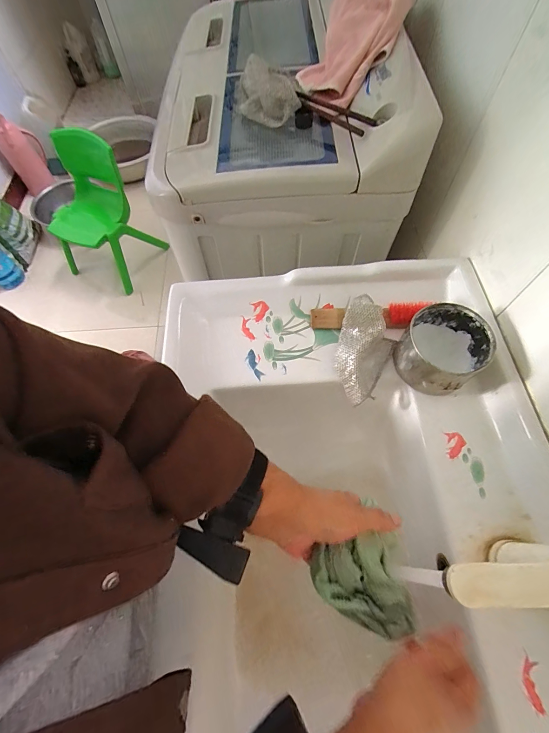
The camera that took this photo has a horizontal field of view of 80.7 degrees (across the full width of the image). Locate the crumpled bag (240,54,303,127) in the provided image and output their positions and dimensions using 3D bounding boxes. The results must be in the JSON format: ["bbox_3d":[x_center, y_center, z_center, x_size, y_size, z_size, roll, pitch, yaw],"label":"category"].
[{"bbox_3d":[-0.012,-0.435,0.516,0.104,0.073,0.034,24,66,14],"label":"crumpled bag"}]

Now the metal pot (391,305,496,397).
[{"bbox_3d":[0.221,-0.017,0.440,0.105,0.088,0.101,-39,68,-16],"label":"metal pot"}]

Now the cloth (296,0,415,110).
[{"bbox_3d":[0.121,-0.540,0.539,0.166,0.041,0.194,36,106,31],"label":"cloth"}]

